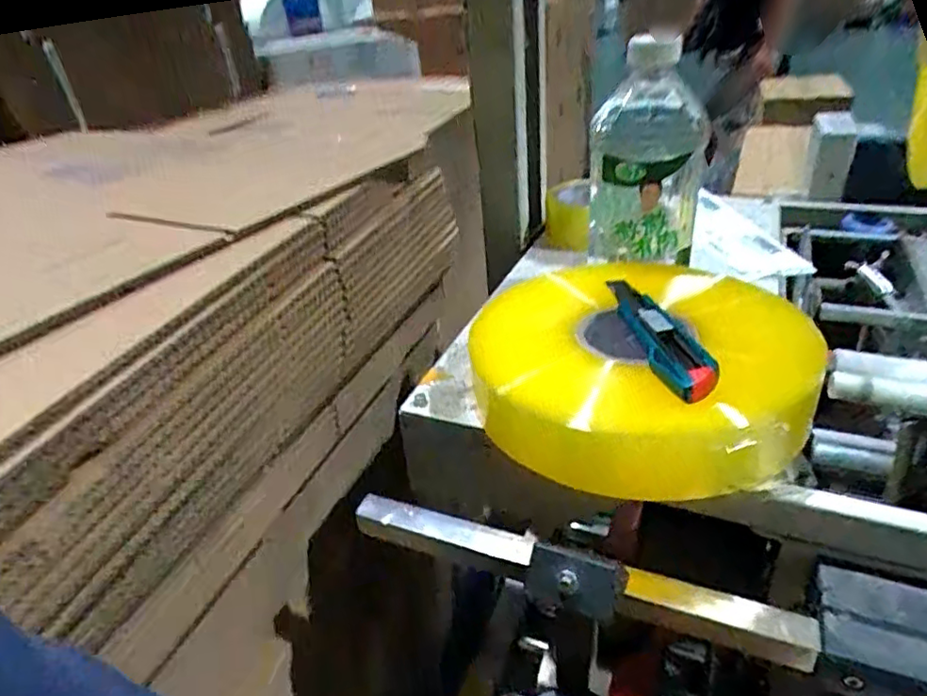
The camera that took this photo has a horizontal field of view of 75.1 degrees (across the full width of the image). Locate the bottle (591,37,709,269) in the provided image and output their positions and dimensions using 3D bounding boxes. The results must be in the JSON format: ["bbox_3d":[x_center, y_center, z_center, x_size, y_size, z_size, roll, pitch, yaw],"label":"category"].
[{"bbox_3d":[0.156,-0.161,0.523,0.087,0.183,0.071,2,32,12],"label":"bottle"}]

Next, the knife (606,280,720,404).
[{"bbox_3d":[0.137,-0.018,0.432,0.032,0.023,0.178,-5,31,2],"label":"knife"}]

